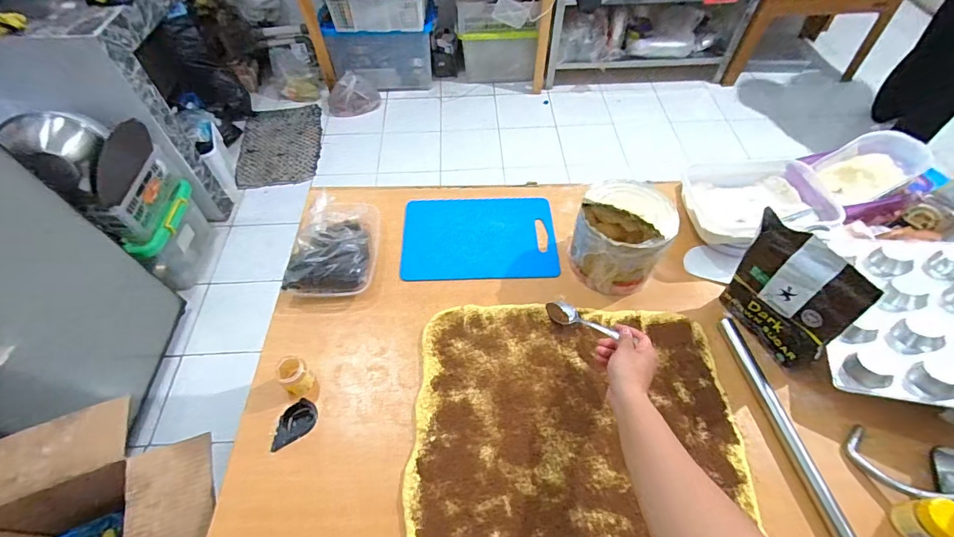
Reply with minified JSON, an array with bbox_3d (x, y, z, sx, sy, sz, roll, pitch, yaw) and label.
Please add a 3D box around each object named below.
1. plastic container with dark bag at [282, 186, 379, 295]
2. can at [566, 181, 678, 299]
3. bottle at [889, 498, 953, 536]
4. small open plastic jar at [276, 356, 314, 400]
[{"bbox_3d":[-0.256,-0.045,0.773,0.148,0.061,0.206,3,54,5],"label":"plastic container with dark bag"},{"bbox_3d":[0.247,-0.061,0.726,0.144,0.145,0.158,0,55,0],"label":"can"},{"bbox_3d":[0.557,0.310,0.520,0.042,0.068,0.047,-7,54,-2],"label":"bottle"},{"bbox_3d":[-0.275,0.163,0.642,0.045,0.041,0.049,-31,58,-18],"label":"small open plastic jar"}]

